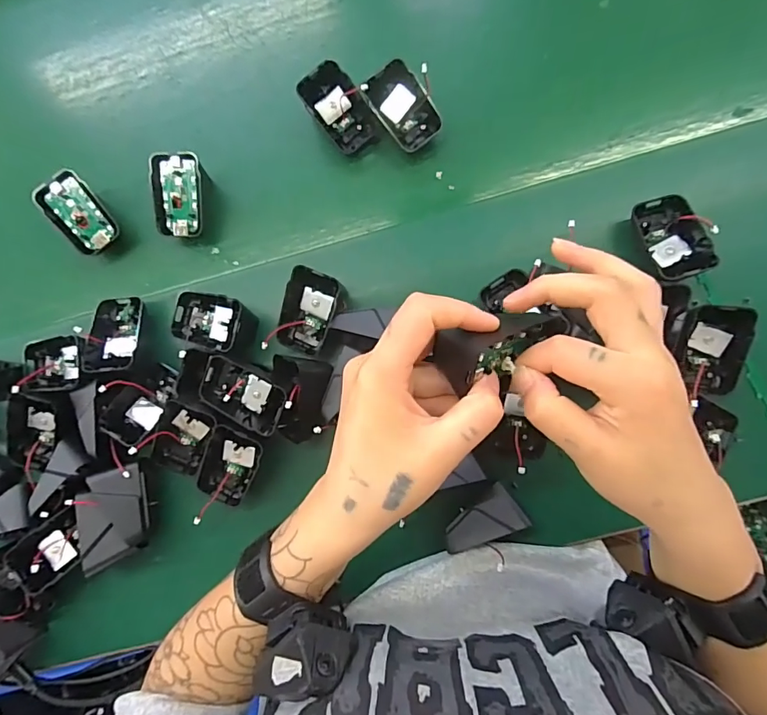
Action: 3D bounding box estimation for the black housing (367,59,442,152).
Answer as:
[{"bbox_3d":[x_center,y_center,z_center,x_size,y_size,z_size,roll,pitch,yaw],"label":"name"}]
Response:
[{"bbox_3d":[0.018,-0.215,0.398,0.041,0.013,0.065,-37,110,11],"label":"black housing"}]

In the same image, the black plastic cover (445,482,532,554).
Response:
[{"bbox_3d":[0.076,0.128,0.354,0.061,0.009,0.036,-36,63,2],"label":"black plastic cover"}]

